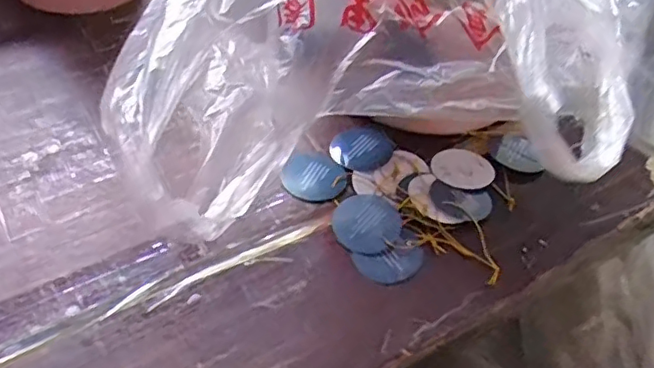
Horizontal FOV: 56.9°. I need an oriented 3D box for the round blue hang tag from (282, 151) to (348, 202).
[{"bbox_3d":[-0.011,-0.007,0.492,0.056,0.005,0.048,20,52,23],"label":"round blue hang tag"}]

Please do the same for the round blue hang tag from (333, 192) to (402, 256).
[{"bbox_3d":[0.030,0.029,0.463,0.050,0.006,0.050,-2,56,2],"label":"round blue hang tag"}]

